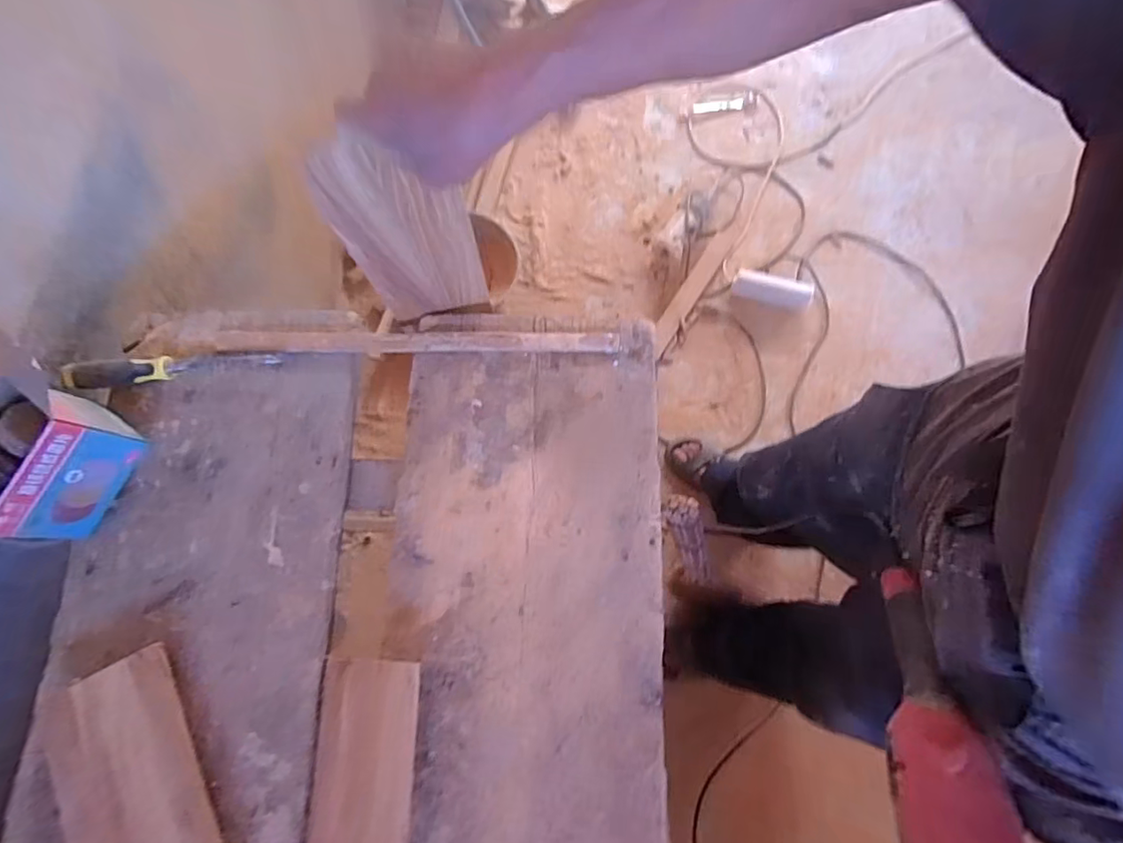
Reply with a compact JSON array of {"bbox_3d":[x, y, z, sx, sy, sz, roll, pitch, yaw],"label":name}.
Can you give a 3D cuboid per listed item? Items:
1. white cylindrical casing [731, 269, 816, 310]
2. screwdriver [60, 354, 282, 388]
[{"bbox_3d":[0.528,-0.330,1.381,0.194,0.048,0.064,11,75,5],"label":"white cylindrical casing"},{"bbox_3d":[-0.470,-0.064,0.655,0.255,0.023,0.035,-3,75,-1],"label":"screwdriver"}]

